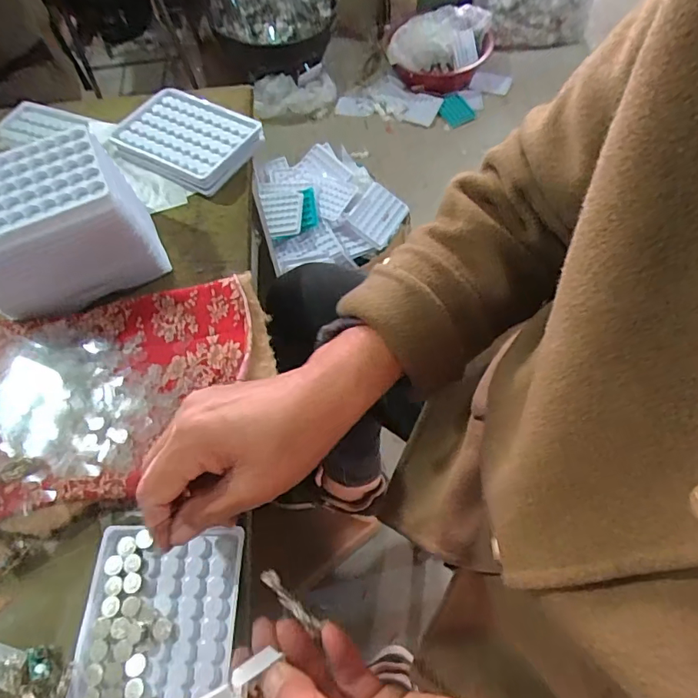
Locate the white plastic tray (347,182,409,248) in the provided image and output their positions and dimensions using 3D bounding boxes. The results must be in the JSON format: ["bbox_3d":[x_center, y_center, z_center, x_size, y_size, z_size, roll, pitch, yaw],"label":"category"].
[{"bbox_3d":[0.057,-0.269,0.965,0.093,0.008,0.110,37,68,-7],"label":"white plastic tray"}]

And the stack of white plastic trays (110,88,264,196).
[{"bbox_3d":[-0.166,-0.213,0.491,0.130,0.023,0.095,28,65,16],"label":"stack of white plastic trays"}]

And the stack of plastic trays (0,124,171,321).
[{"bbox_3d":[-0.230,-0.093,0.385,0.133,0.094,0.090,-26,63,-12],"label":"stack of plastic trays"}]

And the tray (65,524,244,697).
[{"bbox_3d":[-0.115,0.174,0.288,0.089,0.009,0.126,-1,61,2],"label":"tray"}]

